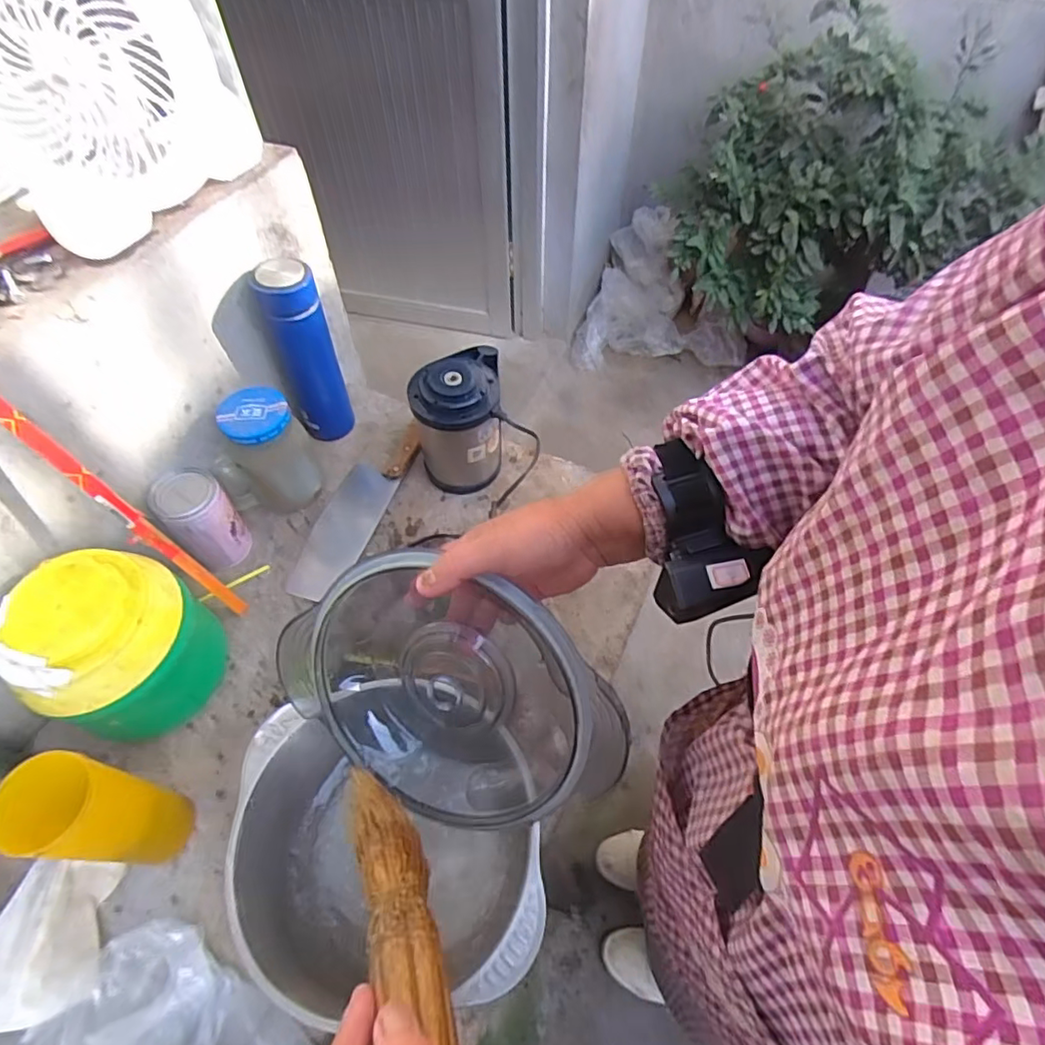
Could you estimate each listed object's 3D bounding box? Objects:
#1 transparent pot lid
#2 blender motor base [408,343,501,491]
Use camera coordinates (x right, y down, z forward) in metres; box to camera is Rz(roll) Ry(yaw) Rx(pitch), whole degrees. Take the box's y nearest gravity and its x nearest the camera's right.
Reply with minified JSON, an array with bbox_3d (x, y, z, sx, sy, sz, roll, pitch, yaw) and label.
[{"bbox_3d":[-0.055,0.118,0.422,0.228,0.205,0.058,40,27,-1],"label":"transparent pot lid"},{"bbox_3d":[-0.077,-0.130,0.719,0.101,0.152,0.125,-2,55,-1],"label":"blender motor base"}]

